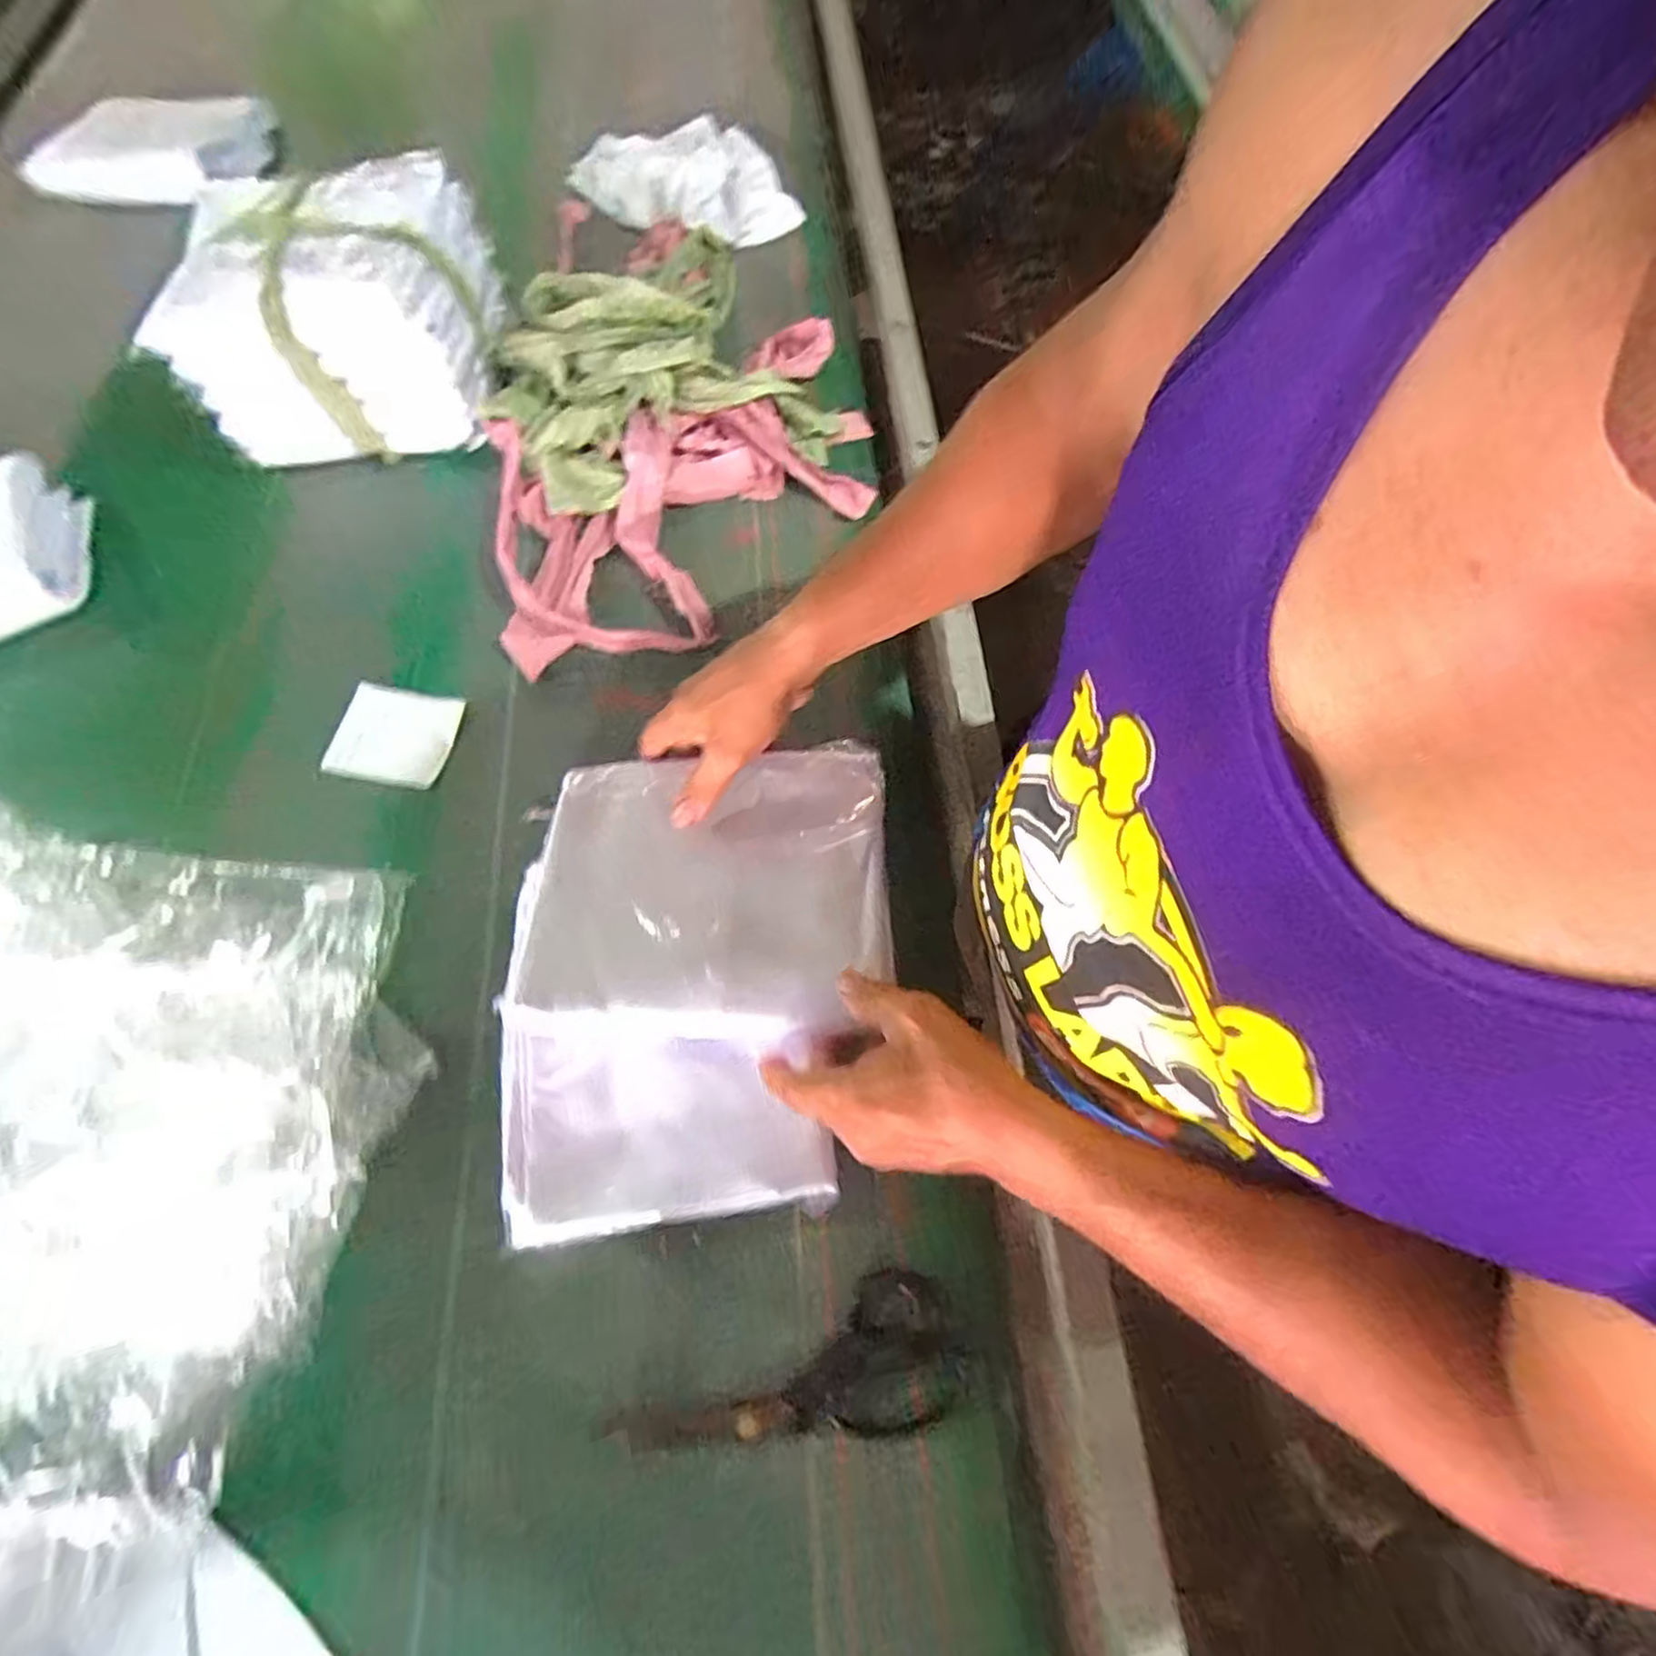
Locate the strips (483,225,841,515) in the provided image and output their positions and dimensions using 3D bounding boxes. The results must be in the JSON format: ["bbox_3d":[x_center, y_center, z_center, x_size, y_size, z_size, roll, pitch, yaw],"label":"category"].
[{"bbox_3d":[-0.176,-0.456,0.702,0.310,0.083,0.307,-32,70,-10],"label":"strips"}]

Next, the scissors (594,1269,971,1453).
[{"bbox_3d":[-0.023,0.328,0.411,0.203,0.007,0.075,-20,69,-6],"label":"scissors"}]

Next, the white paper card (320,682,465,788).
[{"bbox_3d":[-0.359,-0.076,0.602,0.091,0.020,0.083,8,68,5],"label":"white paper card"}]

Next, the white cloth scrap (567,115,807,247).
[{"bbox_3d":[-0.176,-0.792,0.890,0.226,0.034,0.265,-29,70,-9],"label":"white cloth scrap"}]

